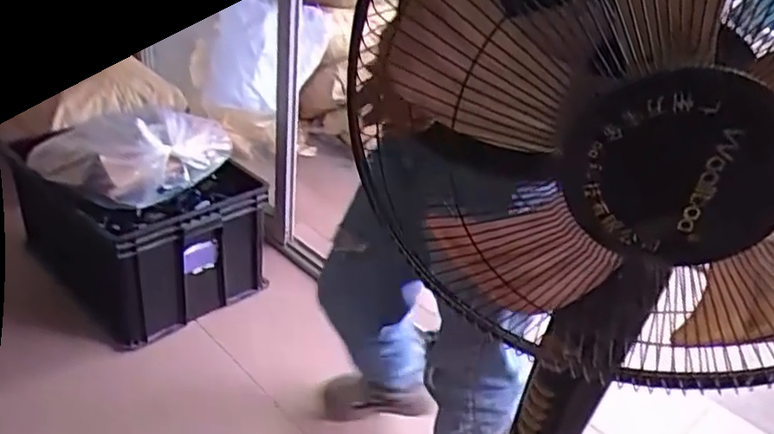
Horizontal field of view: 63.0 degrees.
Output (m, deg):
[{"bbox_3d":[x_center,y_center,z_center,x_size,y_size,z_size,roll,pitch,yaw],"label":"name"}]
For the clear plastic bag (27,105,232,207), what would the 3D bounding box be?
[{"bbox_3d":[-0.560,-0.147,1.453,0.198,0.174,0.397,28,38,33],"label":"clear plastic bag"}]

